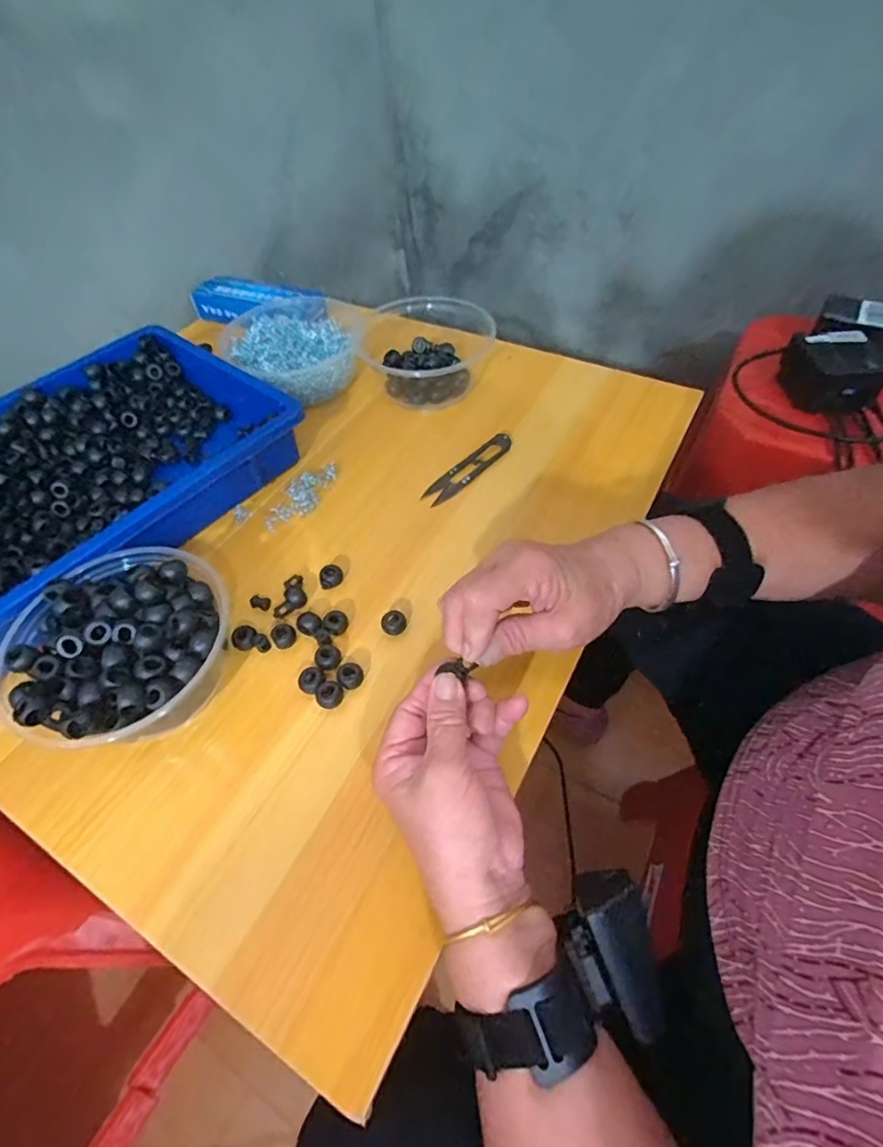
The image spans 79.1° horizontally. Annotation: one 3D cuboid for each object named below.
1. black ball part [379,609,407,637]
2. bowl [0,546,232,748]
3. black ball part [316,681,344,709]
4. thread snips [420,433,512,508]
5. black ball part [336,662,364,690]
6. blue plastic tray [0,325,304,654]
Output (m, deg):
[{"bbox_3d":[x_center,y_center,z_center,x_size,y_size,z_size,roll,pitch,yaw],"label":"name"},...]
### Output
[{"bbox_3d":[-0.034,0.036,0.384,0.018,0.013,0.015,-10,53,-4],"label":"black ball part"},{"bbox_3d":[-0.199,0.052,0.344,0.120,0.067,0.126,-2,53,2],"label":"bowl"},{"bbox_3d":[-0.074,0.081,0.354,0.018,0.012,0.015,-27,56,-16],"label":"black ball part"},{"bbox_3d":[0.025,-0.094,0.473,0.098,0.012,0.024,-38,60,-23],"label":"thread snips"},{"bbox_3d":[-0.061,0.070,0.360,0.016,0.013,0.016,-2,53,2],"label":"black ball part"},{"bbox_3d":[-0.324,-0.071,0.446,0.261,0.050,0.374,28,59,22],"label":"blue plastic tray"}]

